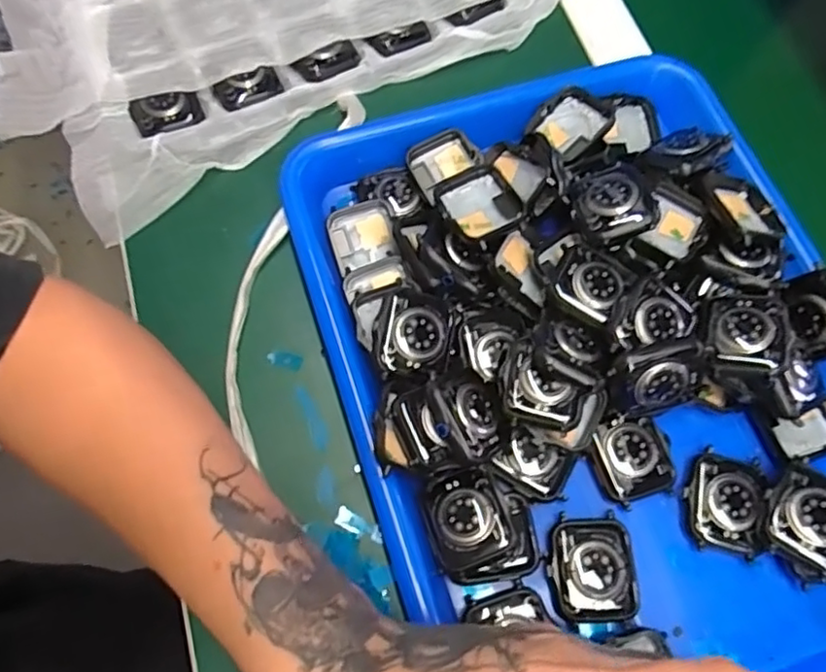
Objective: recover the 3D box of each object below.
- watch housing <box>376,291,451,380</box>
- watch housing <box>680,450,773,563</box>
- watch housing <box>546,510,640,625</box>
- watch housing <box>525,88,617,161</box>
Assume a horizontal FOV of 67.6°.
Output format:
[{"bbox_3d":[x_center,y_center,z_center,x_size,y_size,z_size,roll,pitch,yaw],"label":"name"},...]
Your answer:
[{"bbox_3d":[0.000,0.000,0.293,0.034,0.014,0.041,3,70,-1],"label":"watch housing"},{"bbox_3d":[0.145,0.077,0.288,0.036,0.010,0.044,14,70,3],"label":"watch housing"},{"bbox_3d":[0.080,0.104,0.276,0.037,0.008,0.044,-1,70,-2],"label":"watch housing"},{"bbox_3d":[0.088,-0.118,0.342,0.036,0.012,0.037,-44,57,7],"label":"watch housing"}]

